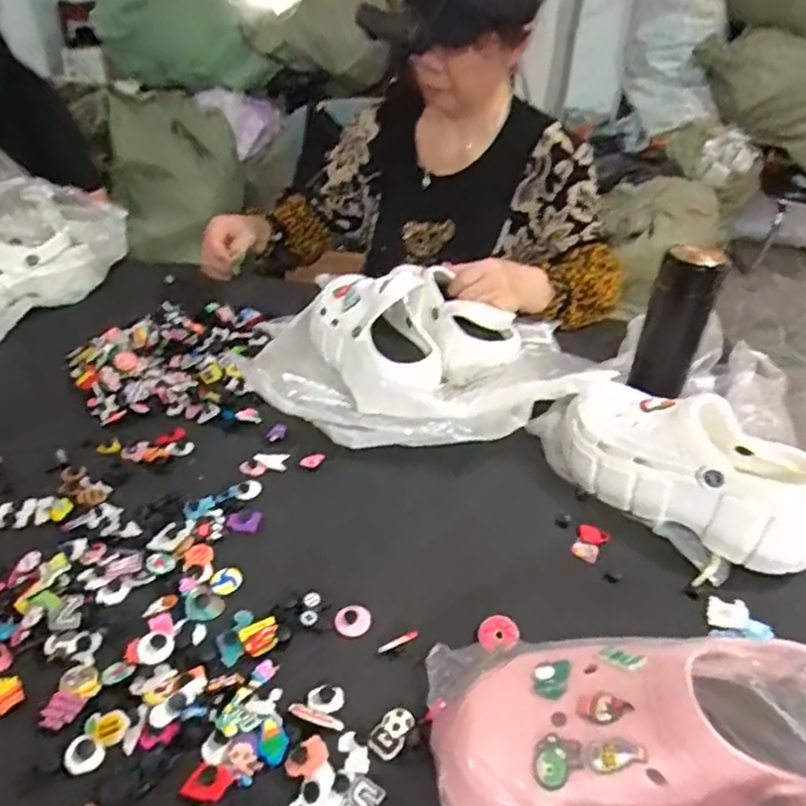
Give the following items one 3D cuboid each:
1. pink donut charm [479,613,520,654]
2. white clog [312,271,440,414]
[{"bbox_3d":[0.074,0.177,0.476,0.029,0.007,0.031,2,36,-1],"label":"pink donut charm"},{"bbox_3d":[-0.039,-0.108,0.747,0.115,0.103,0.224,-13,39,-20],"label":"white clog"}]

